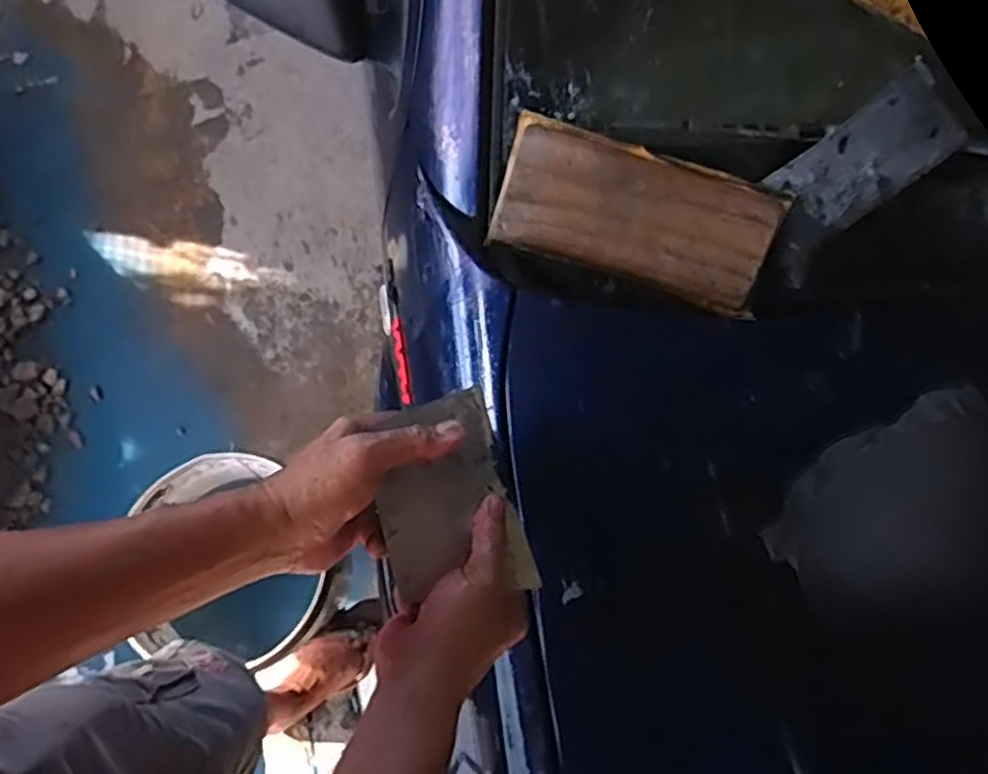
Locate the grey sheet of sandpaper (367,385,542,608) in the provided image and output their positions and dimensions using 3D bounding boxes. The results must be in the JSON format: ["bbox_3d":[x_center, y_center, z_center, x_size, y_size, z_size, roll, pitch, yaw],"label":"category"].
[{"bbox_3d":[-0.030,0.074,0.485,0.099,0.006,0.139,-9,75,-34],"label":"grey sheet of sandpaper"}]

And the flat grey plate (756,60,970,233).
[{"bbox_3d":[0.301,-0.183,0.583,0.134,0.010,0.075,-38,104,16],"label":"flat grey plate"}]

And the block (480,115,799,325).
[{"bbox_3d":[0.119,-0.142,0.610,0.229,0.017,0.109,18,104,2],"label":"block"}]

